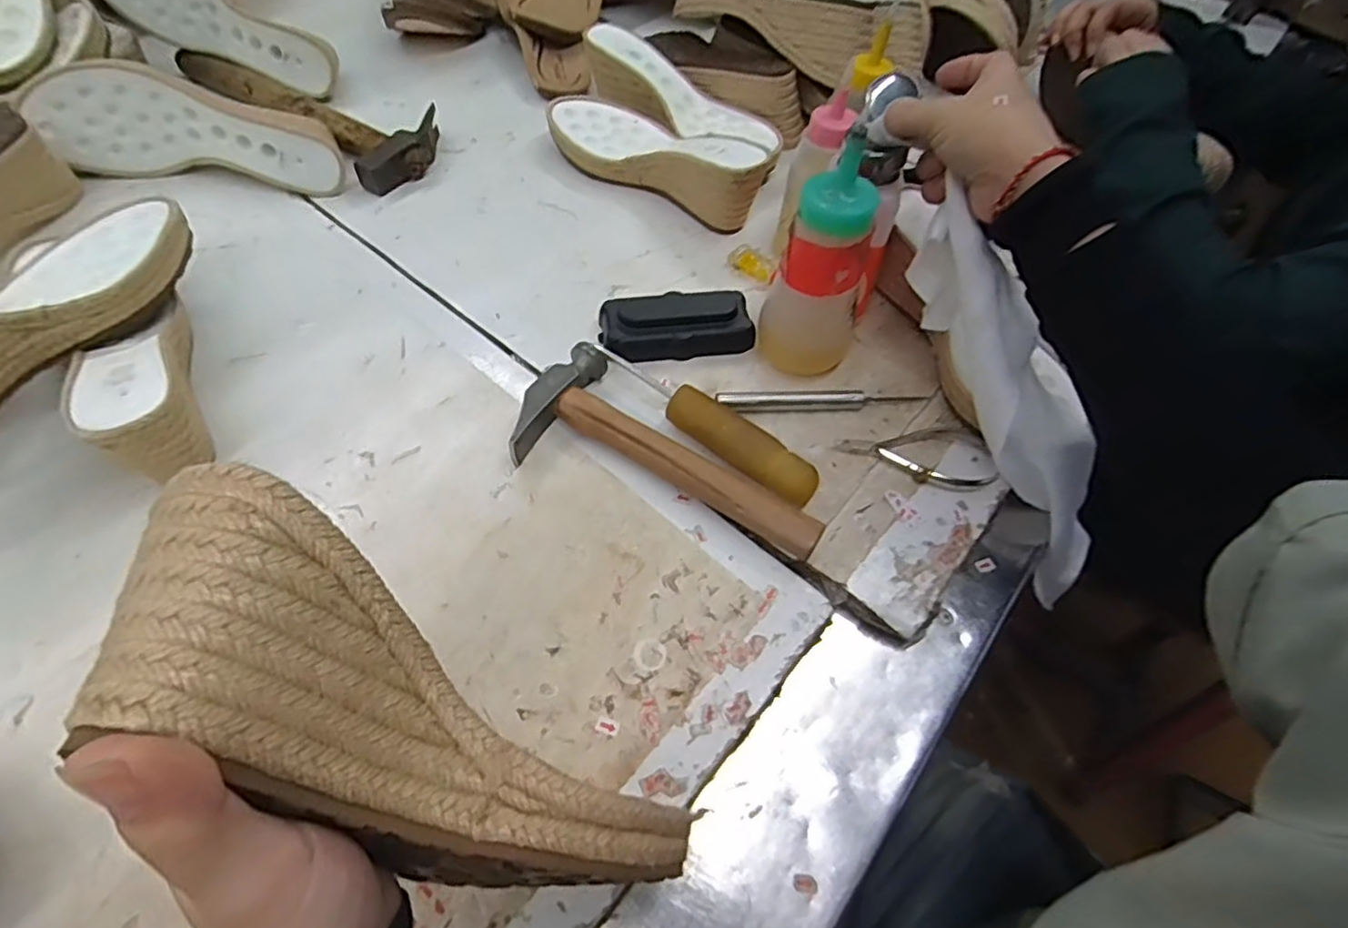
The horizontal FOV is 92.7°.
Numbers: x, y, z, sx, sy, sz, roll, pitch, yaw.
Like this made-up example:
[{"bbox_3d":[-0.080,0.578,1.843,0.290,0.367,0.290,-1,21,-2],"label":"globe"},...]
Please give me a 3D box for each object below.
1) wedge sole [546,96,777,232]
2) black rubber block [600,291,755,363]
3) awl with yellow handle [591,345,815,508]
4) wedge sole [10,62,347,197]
[{"bbox_3d":[-0.014,-0.281,0.560,0.226,0.060,0.082,34,60,17],"label":"wedge sole"},{"bbox_3d":[0.003,-0.100,0.463,0.108,0.023,0.054,-8,57,-10],"label":"black rubber block"},{"bbox_3d":[0.019,-0.027,0.411,0.162,0.024,0.024,35,60,17],"label":"awl with yellow handle"},{"bbox_3d":[-0.381,-0.270,0.515,0.212,0.072,0.056,0,56,-5],"label":"wedge sole"}]

